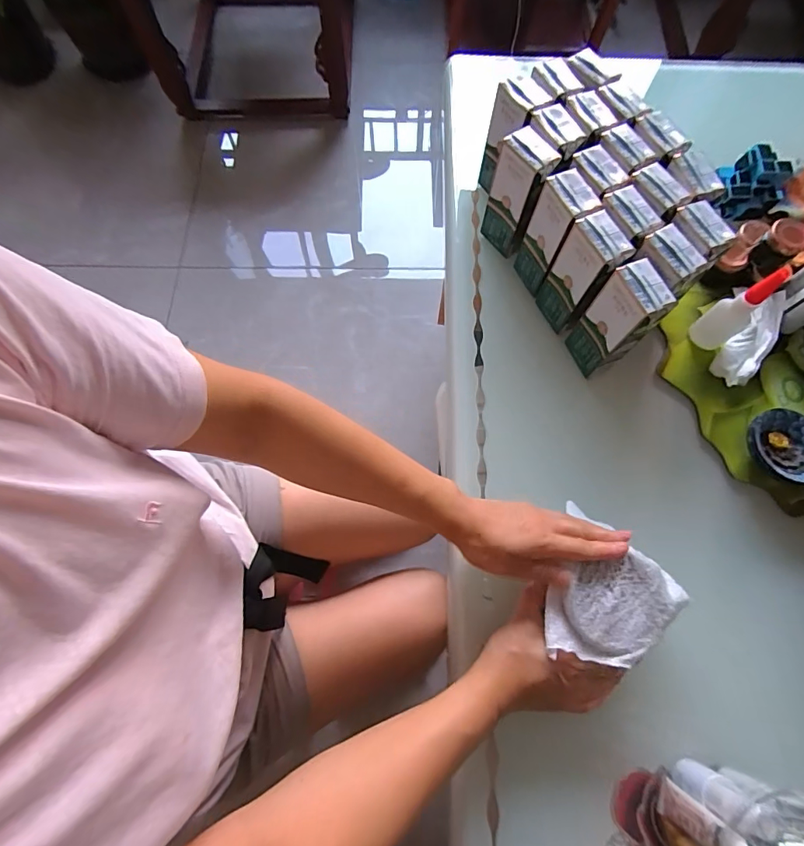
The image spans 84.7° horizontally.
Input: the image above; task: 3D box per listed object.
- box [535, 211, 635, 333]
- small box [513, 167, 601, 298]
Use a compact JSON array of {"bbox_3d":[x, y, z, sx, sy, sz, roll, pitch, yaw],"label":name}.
[{"bbox_3d":[0.199,-0.160,0.489,0.043,0.126,0.063,-21,72,-7],"label":"box"},{"bbox_3d":[0.175,-0.215,0.509,0.042,0.129,0.056,-24,73,-8],"label":"small box"}]

